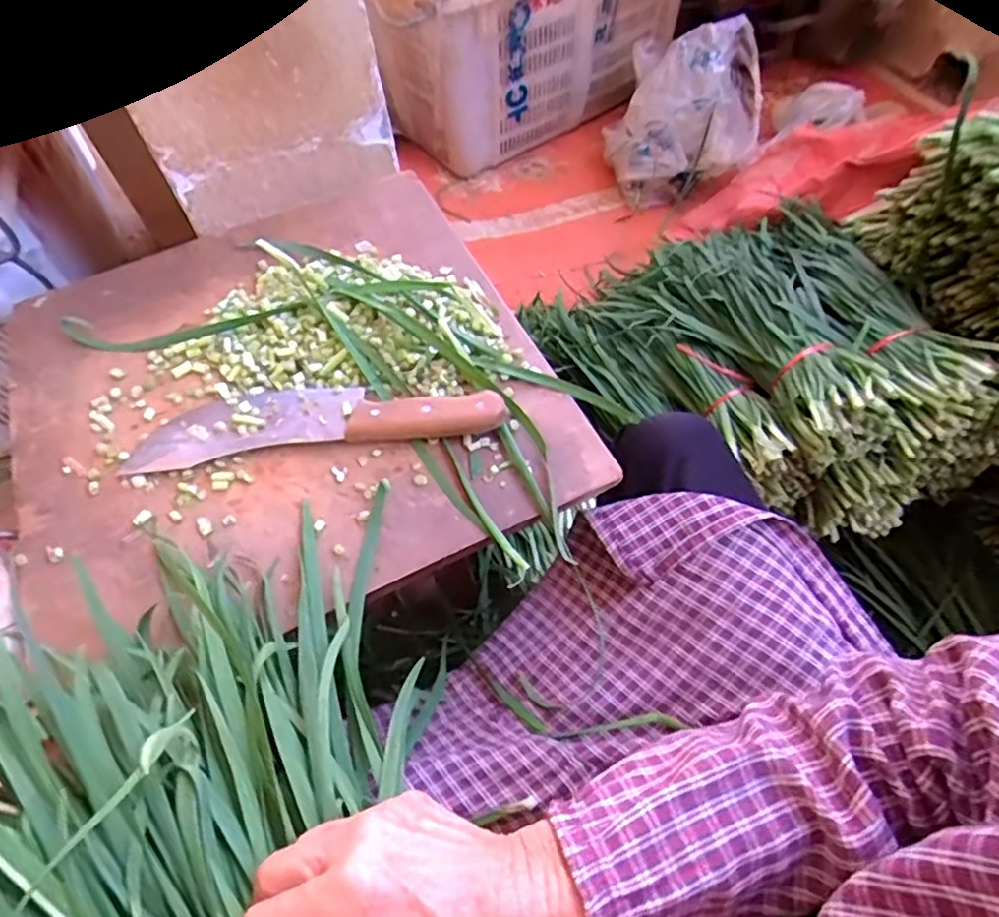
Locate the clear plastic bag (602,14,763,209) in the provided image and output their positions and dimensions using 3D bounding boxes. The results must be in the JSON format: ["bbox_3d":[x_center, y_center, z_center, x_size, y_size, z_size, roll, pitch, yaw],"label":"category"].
[{"bbox_3d":[0.342,-0.635,1.151,0.275,0.238,0.269,12,59,11],"label":"clear plastic bag"}]

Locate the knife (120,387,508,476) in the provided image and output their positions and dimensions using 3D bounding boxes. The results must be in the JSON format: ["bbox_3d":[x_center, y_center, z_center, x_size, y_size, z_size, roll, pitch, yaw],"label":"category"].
[{"bbox_3d":[-0.144,-0.034,0.484,0.287,0.038,0.060,-5,57,-2],"label":"knife"}]

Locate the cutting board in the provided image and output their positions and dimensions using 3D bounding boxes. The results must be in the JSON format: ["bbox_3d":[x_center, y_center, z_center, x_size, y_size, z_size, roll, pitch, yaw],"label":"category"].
[{"bbox_3d":[-0.187,-0.067,0.512,0.413,0.032,0.416,-25,61,-11],"label":"cutting board"}]

